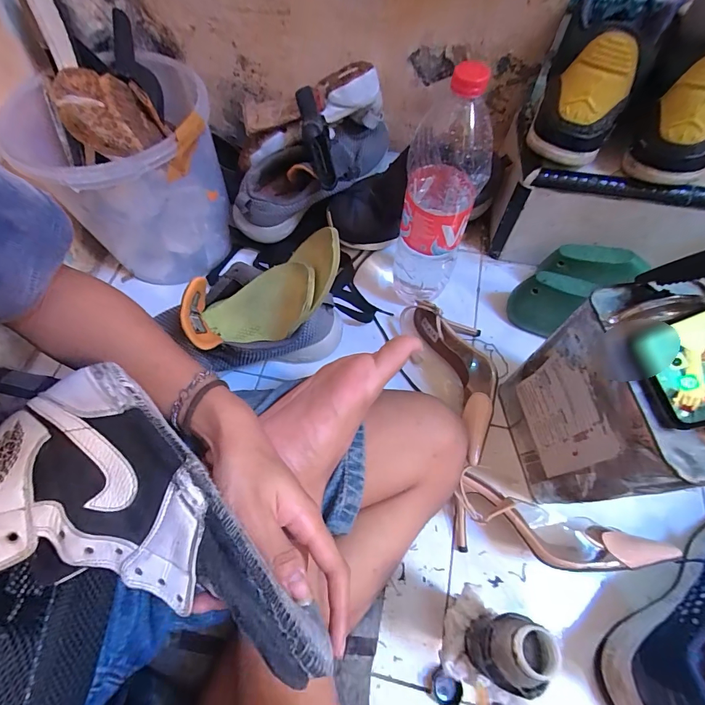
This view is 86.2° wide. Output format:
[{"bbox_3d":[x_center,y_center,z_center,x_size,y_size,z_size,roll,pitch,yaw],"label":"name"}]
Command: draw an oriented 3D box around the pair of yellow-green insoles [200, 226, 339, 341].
[{"bbox_3d":[-0.101,-0.069,0.481,0.252,0.065,0.092,-23,56,39],"label":"pair of yellow-green insoles"}]

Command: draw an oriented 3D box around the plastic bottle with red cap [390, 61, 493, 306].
[{"bbox_3d":[0.105,-0.189,0.479,0.093,0.321,0.114,12,65,6],"label":"plastic bottle with red cap"}]

